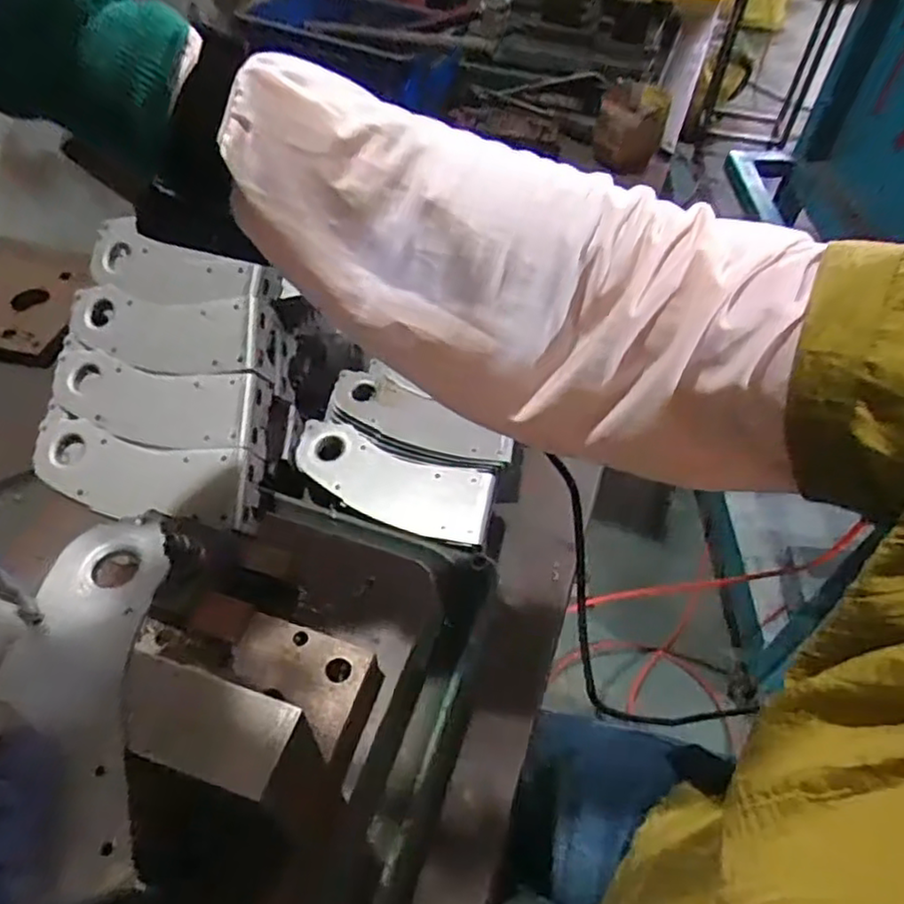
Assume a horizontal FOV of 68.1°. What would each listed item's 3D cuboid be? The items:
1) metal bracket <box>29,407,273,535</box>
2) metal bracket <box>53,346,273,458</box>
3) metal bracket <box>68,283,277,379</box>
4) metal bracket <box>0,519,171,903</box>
[{"bbox_3d":[-0.233,0.017,0.508,0.182,0.023,0.065,11,73,8],"label":"metal bracket"},{"bbox_3d":[-0.233,-0.038,0.534,0.183,0.030,0.068,9,72,11],"label":"metal bracket"},{"bbox_3d":[-0.231,-0.095,0.556,0.187,0.044,0.069,11,79,15],"label":"metal bracket"},{"bbox_3d":[-0.164,0.105,0.293,0.071,0.015,0.165,-11,51,-12],"label":"metal bracket"}]

